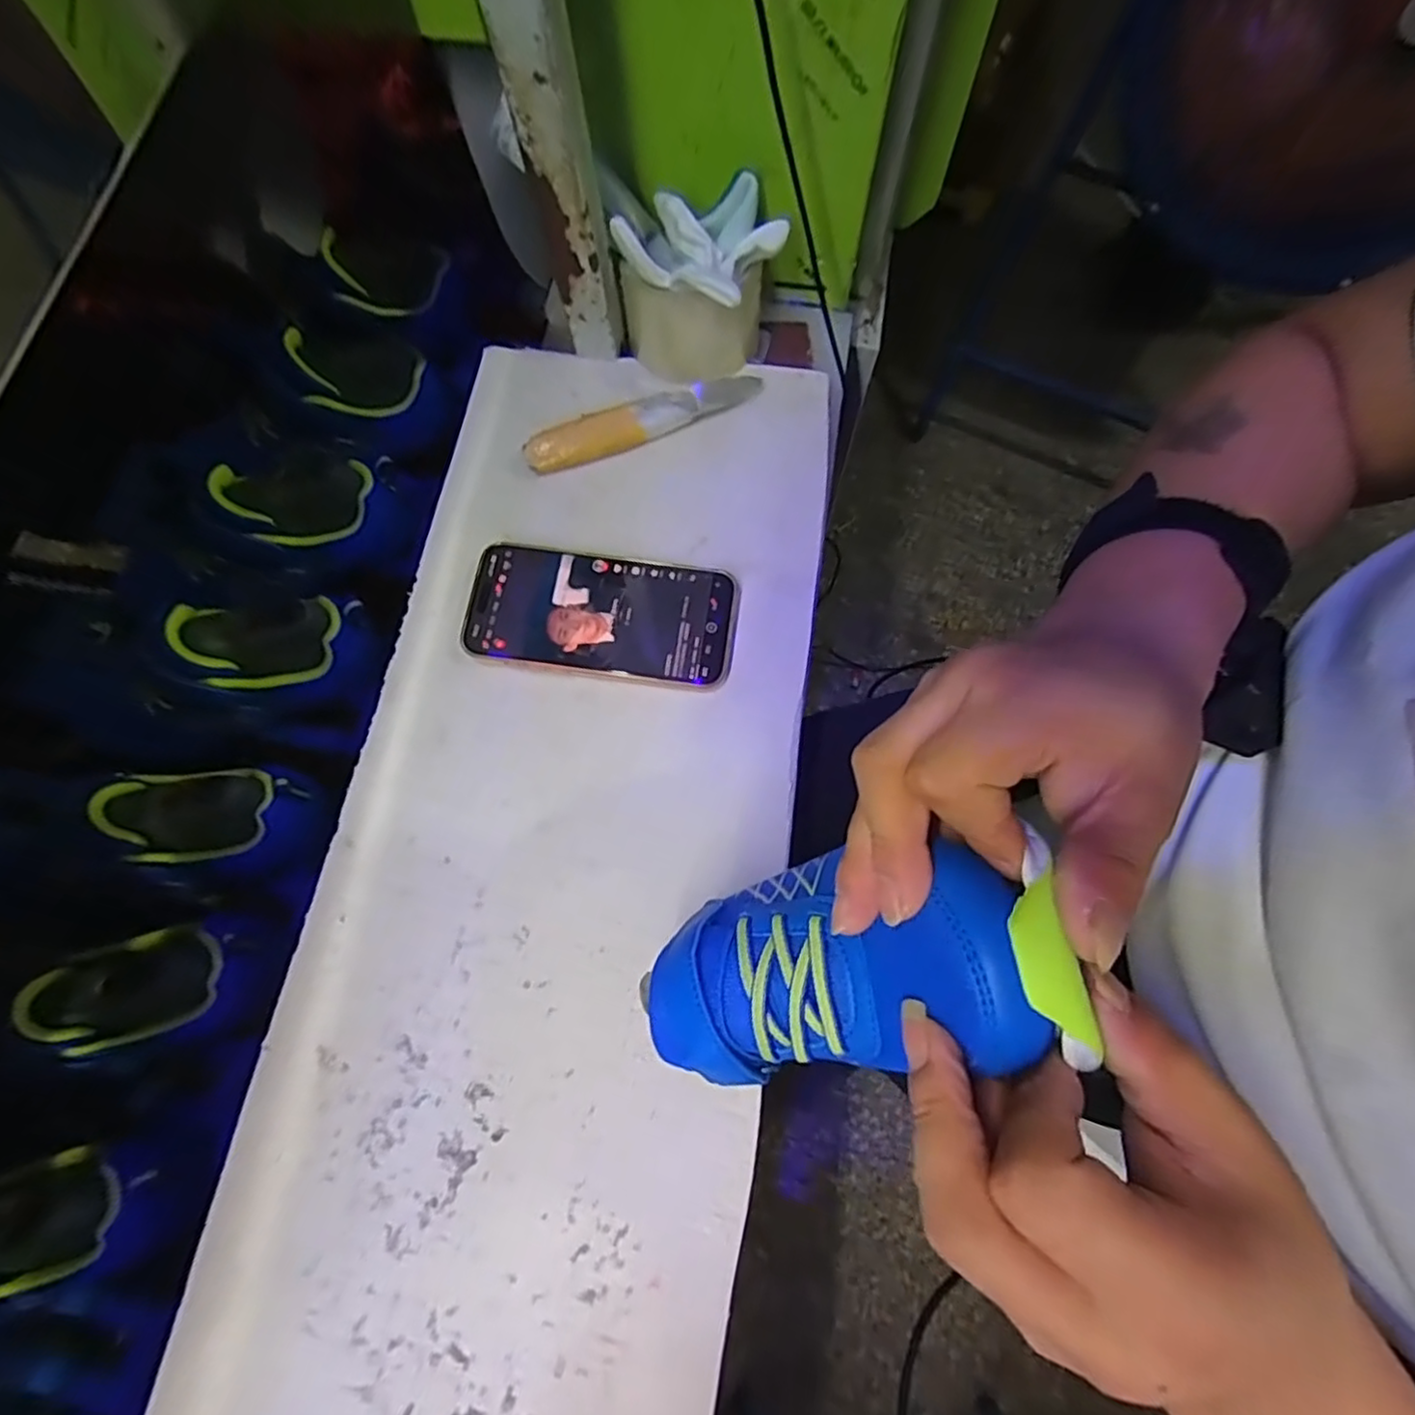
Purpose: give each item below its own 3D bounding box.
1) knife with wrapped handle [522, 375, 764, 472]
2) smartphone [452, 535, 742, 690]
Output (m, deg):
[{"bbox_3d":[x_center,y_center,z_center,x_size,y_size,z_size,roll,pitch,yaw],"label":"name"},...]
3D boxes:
[{"bbox_3d":[-0.043,-0.198,0.449,0.169,0.017,0.028,-22,75,-5],"label":"knife with wrapped handle"},{"bbox_3d":[-0.066,-0.058,0.413,0.164,0.016,0.082,8,74,4],"label":"smartphone"}]

